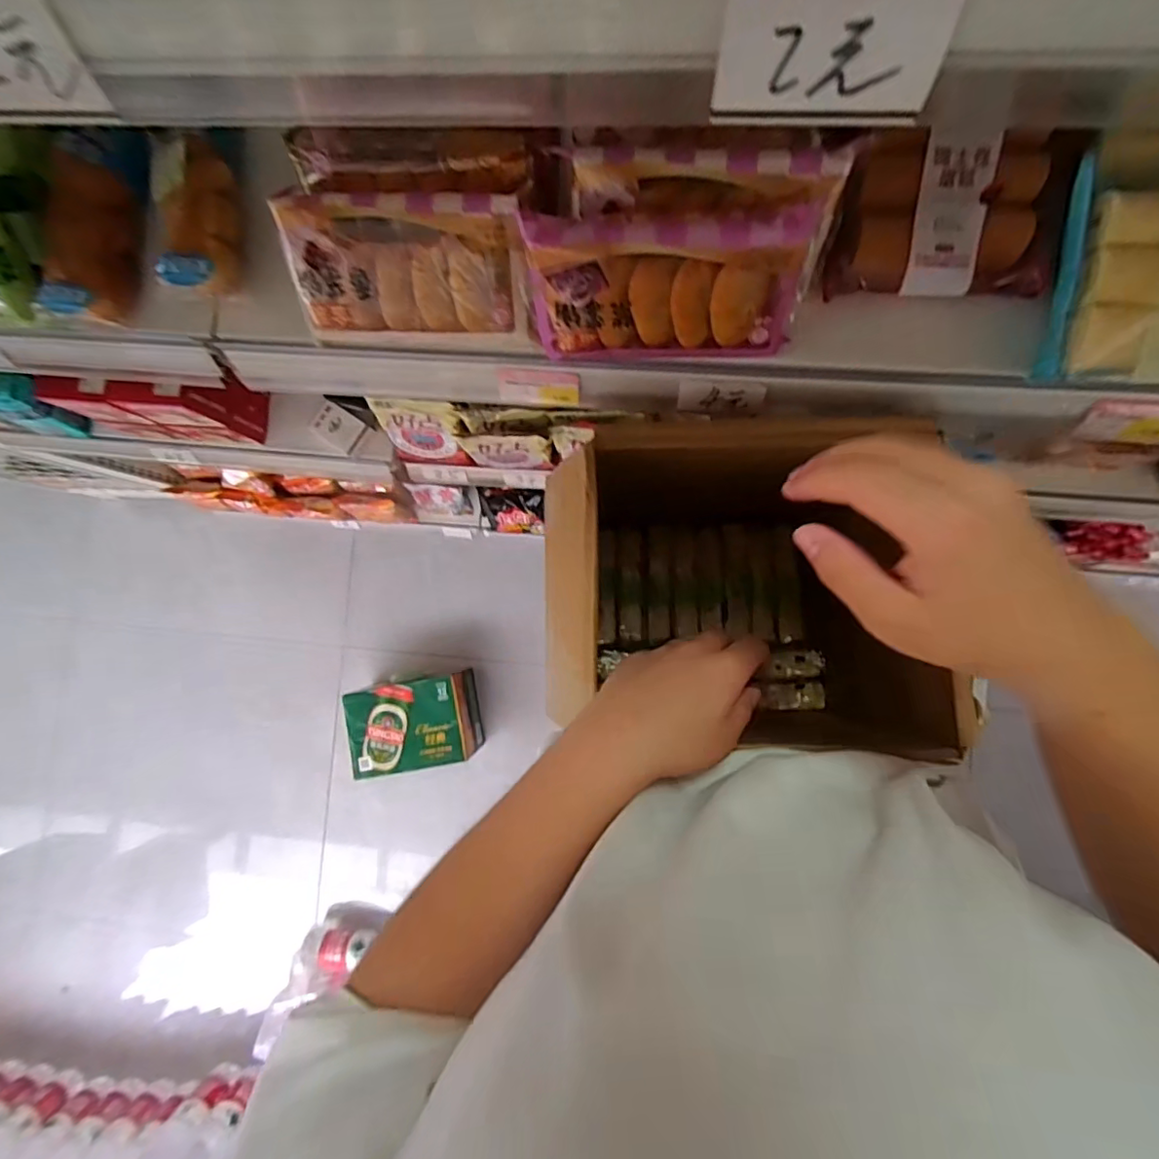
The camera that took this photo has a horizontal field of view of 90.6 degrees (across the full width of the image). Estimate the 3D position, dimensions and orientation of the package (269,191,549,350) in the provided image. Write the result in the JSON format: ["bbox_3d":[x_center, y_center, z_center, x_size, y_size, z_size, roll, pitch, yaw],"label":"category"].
[{"bbox_3d":[-0.126,-0.233,0.434,0.174,0.050,0.101,2,132,3],"label":"package"}]

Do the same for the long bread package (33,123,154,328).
[{"bbox_3d":[-0.398,-0.289,0.476,0.049,0.051,0.148,7,88,5],"label":"long bread package"}]

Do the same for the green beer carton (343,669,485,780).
[{"bbox_3d":[-0.391,0.339,1.394,0.269,0.195,0.200,-10,87,4],"label":"green beer carton"}]

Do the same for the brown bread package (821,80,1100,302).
[{"bbox_3d":[0.261,-0.268,0.410,0.161,0.045,0.120,2,112,5],"label":"brown bread package"}]

